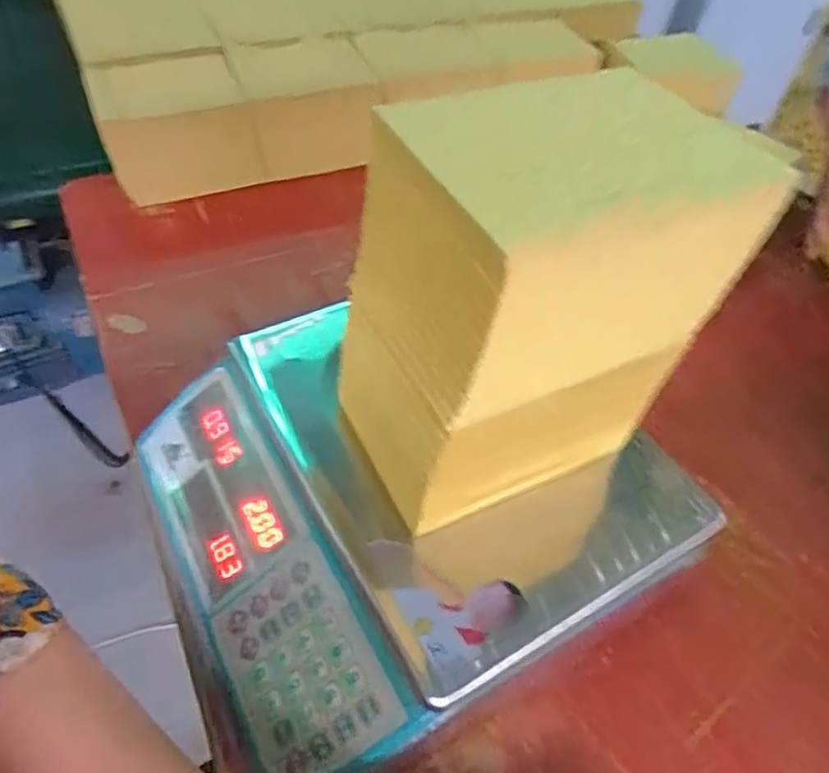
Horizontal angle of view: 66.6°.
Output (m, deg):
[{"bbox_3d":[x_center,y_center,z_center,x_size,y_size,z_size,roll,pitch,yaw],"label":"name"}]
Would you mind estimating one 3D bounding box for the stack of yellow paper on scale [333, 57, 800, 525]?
[{"bbox_3d":[0.065,-0.045,0.364,0.182,0.202,0.116,-20,55,-20],"label":"stack of yellow paper on scale"}]

